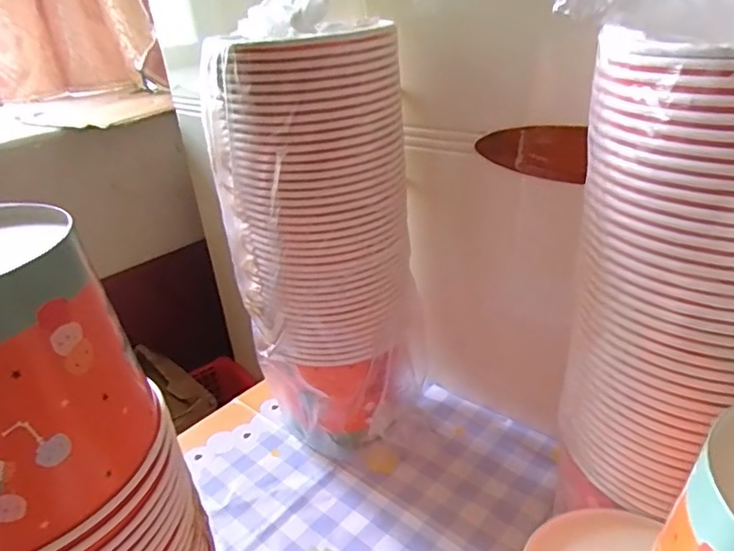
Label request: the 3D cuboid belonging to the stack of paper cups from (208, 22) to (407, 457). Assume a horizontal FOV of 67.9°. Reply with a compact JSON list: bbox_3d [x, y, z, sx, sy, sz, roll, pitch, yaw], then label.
[{"bbox_3d":[-0.037,-0.024,0.544,0.151,0.402,0.127,-26,34,-34],"label":"stack of paper cups"}]

